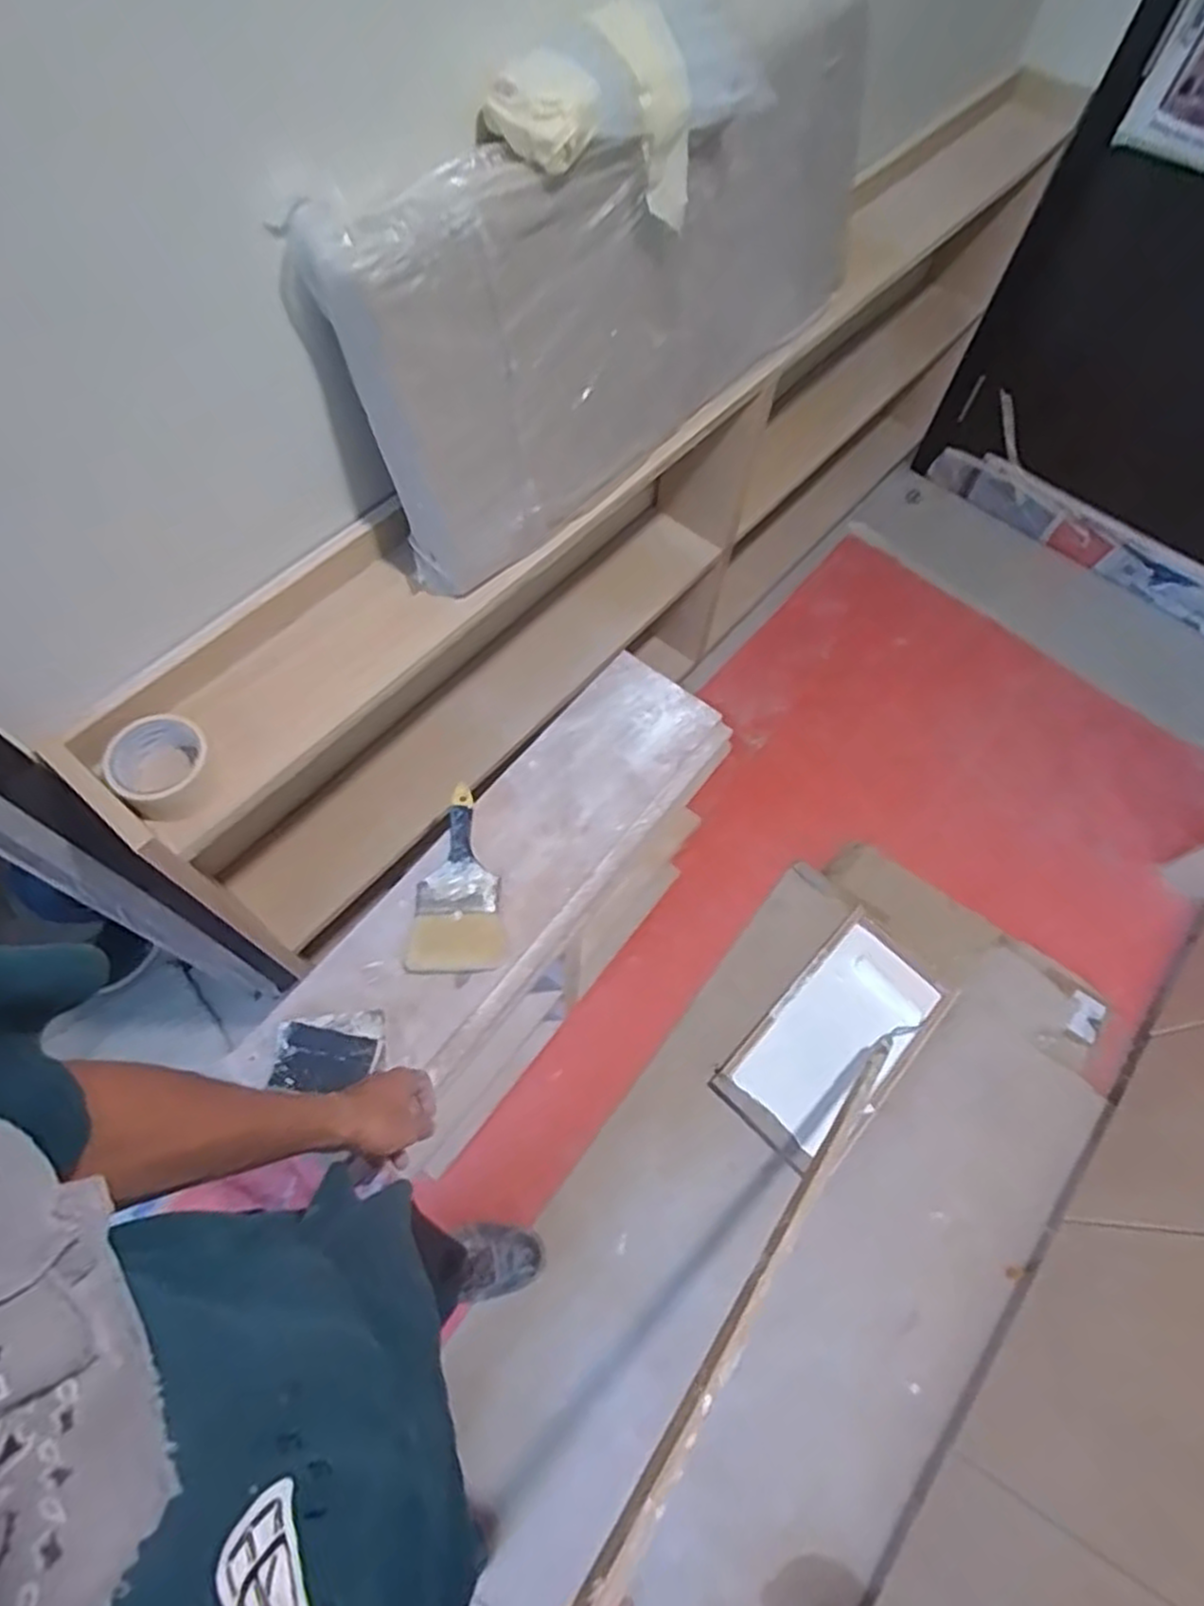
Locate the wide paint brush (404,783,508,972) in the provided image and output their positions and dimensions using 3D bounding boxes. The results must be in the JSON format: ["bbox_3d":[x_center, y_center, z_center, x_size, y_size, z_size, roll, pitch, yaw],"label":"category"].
[{"bbox_3d":[-0.172,0.091,0.912,0.108,0.018,0.221,0,65,-3],"label":"wide paint brush"}]

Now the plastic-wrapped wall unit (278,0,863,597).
[{"bbox_3d":[0.065,-0.595,0.825,0.134,0.357,0.795,40,69,14],"label":"plastic-wrapped wall unit"}]

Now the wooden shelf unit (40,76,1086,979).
[{"bbox_3d":[0.142,-0.481,1.377,0.180,0.792,1.943,38,69,14],"label":"wooden shelf unit"}]

